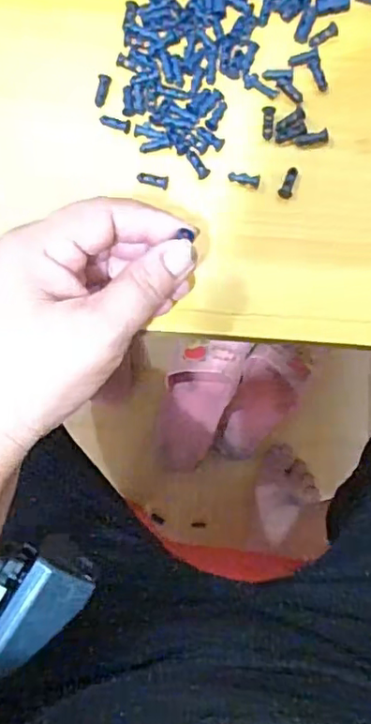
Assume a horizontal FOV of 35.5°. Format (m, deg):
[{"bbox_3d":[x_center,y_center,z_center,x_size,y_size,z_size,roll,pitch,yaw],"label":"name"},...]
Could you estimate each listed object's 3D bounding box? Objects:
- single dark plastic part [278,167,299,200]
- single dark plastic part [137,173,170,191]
[{"bbox_3d":[0.054,-0.094,0.302,0.007,0.004,0.017,18,82,2],"label":"single dark plastic part"},{"bbox_3d":[-0.017,-0.095,0.301,0.016,0.004,0.007,10,82,1],"label":"single dark plastic part"}]

